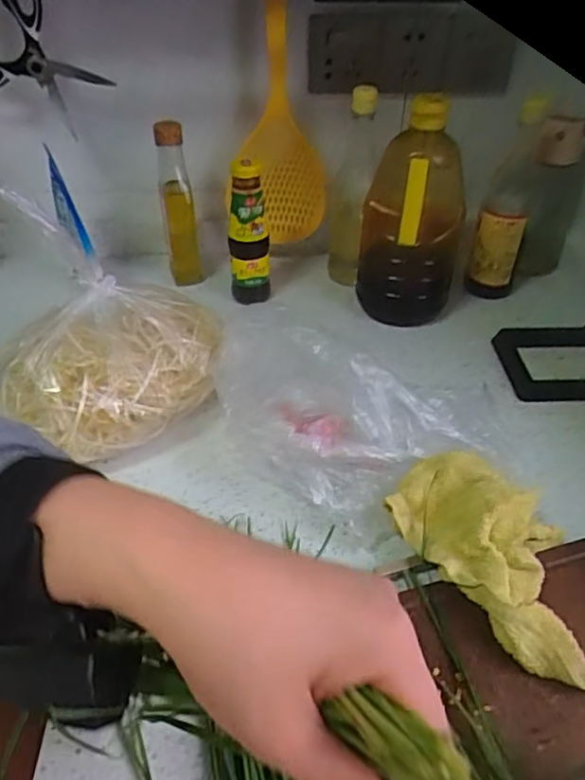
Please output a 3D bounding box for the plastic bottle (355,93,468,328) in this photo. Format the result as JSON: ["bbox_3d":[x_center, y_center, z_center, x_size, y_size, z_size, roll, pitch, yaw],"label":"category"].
[{"bbox_3d":[0.153,-0.217,0.782,0.123,0.254,0.107,4,41,4],"label":"plastic bottle"}]

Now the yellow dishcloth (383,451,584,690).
[{"bbox_3d":[0.173,0.128,0.485,0.112,0.038,0.208,-21,46,-23],"label":"yellow dishcloth"}]

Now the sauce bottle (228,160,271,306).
[{"bbox_3d":[-0.058,-0.205,0.803,0.050,0.188,0.048,-2,41,-3],"label":"sauce bottle"}]

